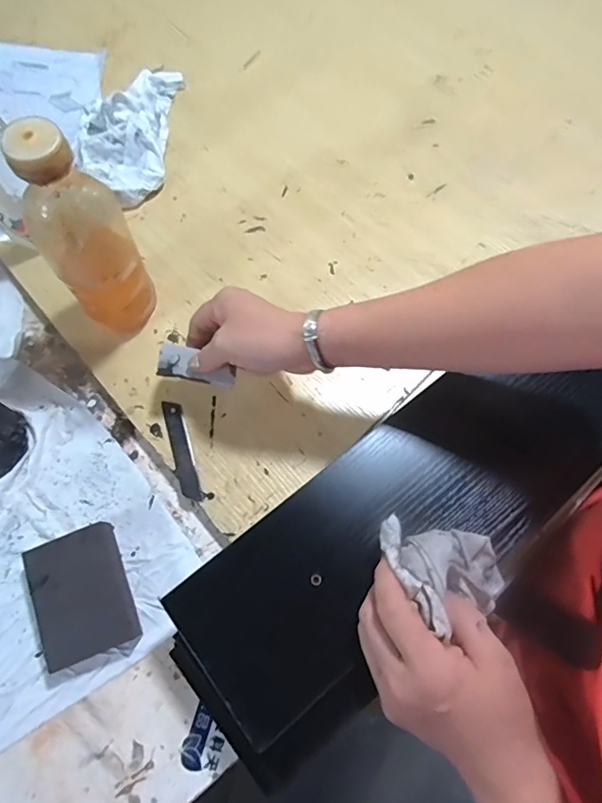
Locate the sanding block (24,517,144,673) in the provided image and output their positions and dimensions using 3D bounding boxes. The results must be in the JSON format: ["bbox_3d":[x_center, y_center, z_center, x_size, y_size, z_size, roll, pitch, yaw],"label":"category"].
[{"bbox_3d":[-0.182,0.161,0.404,0.070,0.027,0.097,-20,72,-6],"label":"sanding block"}]

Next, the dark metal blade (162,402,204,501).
[{"bbox_3d":[-0.111,0.045,0.450,0.018,0.004,0.097,-17,72,-5],"label":"dark metal blade"}]

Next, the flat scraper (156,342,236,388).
[{"bbox_3d":[-0.091,-0.033,0.427,0.067,0.008,0.030,11,86,-8],"label":"flat scraper"}]

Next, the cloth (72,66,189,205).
[{"bbox_3d":[-0.204,-0.321,0.562,0.104,0.040,0.207,4,71,2],"label":"cloth"}]

